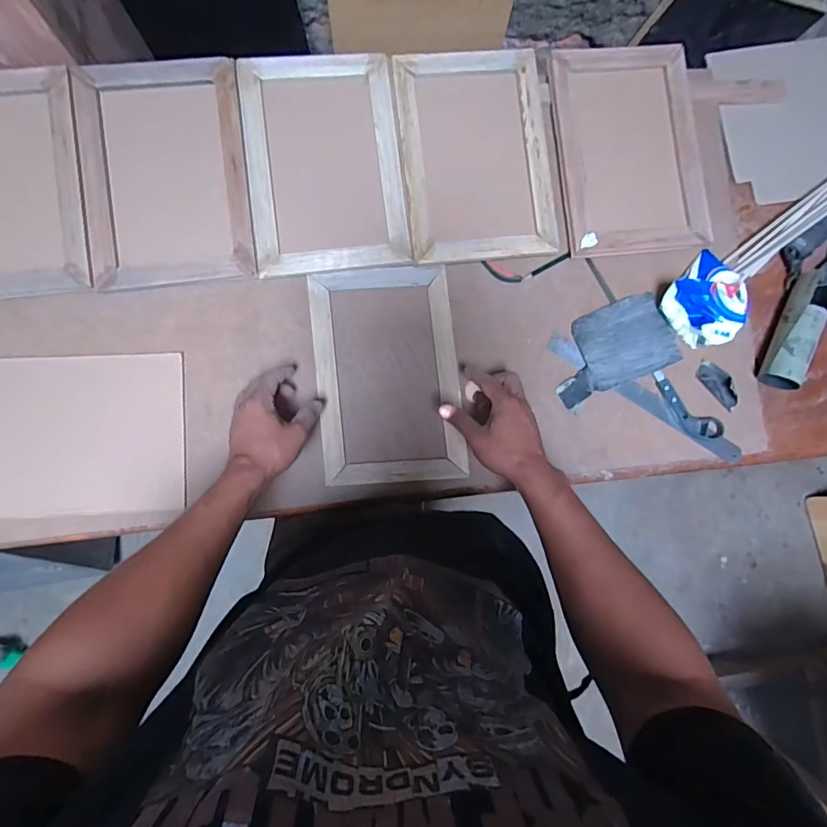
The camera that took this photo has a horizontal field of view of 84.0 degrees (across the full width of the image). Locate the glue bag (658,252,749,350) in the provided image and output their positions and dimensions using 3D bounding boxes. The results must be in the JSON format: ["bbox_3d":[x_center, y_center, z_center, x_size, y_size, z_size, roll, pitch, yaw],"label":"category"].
[{"bbox_3d":[0.425,-0.161,0.653,0.120,0.051,0.113,-41,92,-5],"label":"glue bag"}]

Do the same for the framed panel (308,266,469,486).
[{"bbox_3d":[-0.035,-0.053,0.636,0.192,0.016,0.286,-5,89,-5],"label":"framed panel"}]

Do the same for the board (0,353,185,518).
[{"bbox_3d":[-0.450,0.029,0.593,0.284,0.013,0.200,-2,89,-5],"label":"board"}]

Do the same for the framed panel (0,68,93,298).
[{"bbox_3d":[-0.542,-0.298,0.596,0.203,0.011,0.292,-8,89,-5],"label":"framed panel"}]

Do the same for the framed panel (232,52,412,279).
[{"bbox_3d":[-0.121,-0.344,0.630,0.205,0.016,0.294,-7,89,-5],"label":"framed panel"}]

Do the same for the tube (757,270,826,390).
[{"bbox_3d":[0.558,-0.123,0.664,0.054,0.046,0.178,23,87,-4],"label":"tube"}]

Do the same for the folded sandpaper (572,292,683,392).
[{"bbox_3d":[0.307,-0.105,0.664,0.138,0.010,0.114,-21,91,-5],"label":"folded sandpaper"}]

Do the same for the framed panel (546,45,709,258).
[{"bbox_3d":[0.315,-0.386,0.666,0.211,0.026,0.306,-5,89,-5],"label":"framed panel"}]

